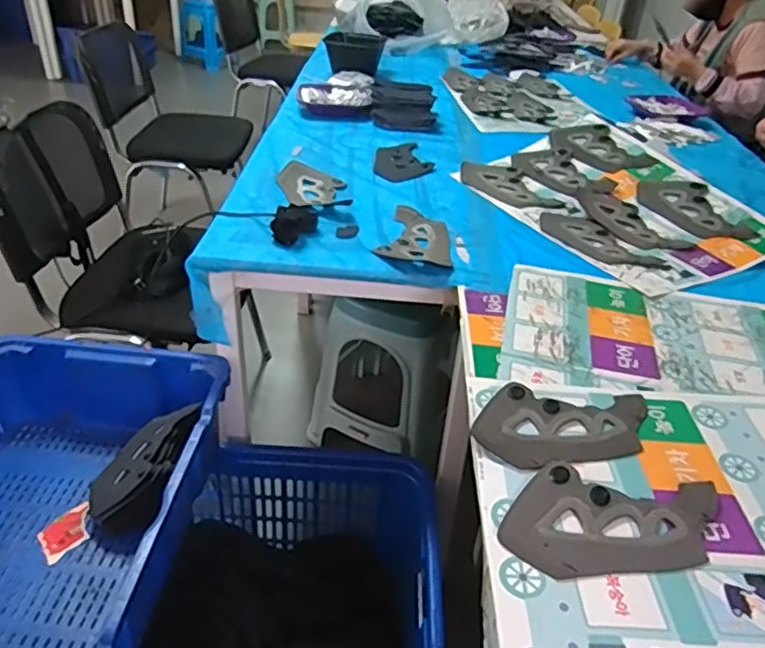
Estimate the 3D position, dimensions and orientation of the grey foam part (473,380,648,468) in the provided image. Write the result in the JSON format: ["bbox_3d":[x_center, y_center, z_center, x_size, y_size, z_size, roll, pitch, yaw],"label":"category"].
[{"bbox_3d":[0.207,0.115,0.709,0.203,0.010,0.131,6,35,1],"label":"grey foam part"}]

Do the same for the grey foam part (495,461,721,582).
[{"bbox_3d":[0.225,0.185,0.610,0.227,0.007,0.118,0,36,-8],"label":"grey foam part"}]

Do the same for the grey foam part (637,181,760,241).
[{"bbox_3d":[0.584,-0.214,1.184,0.127,0.010,0.208,-19,50,-11],"label":"grey foam part"}]

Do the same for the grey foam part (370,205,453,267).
[{"bbox_3d":[0.063,-0.150,1.064,0.119,0.020,0.170,10,35,6],"label":"grey foam part"}]

